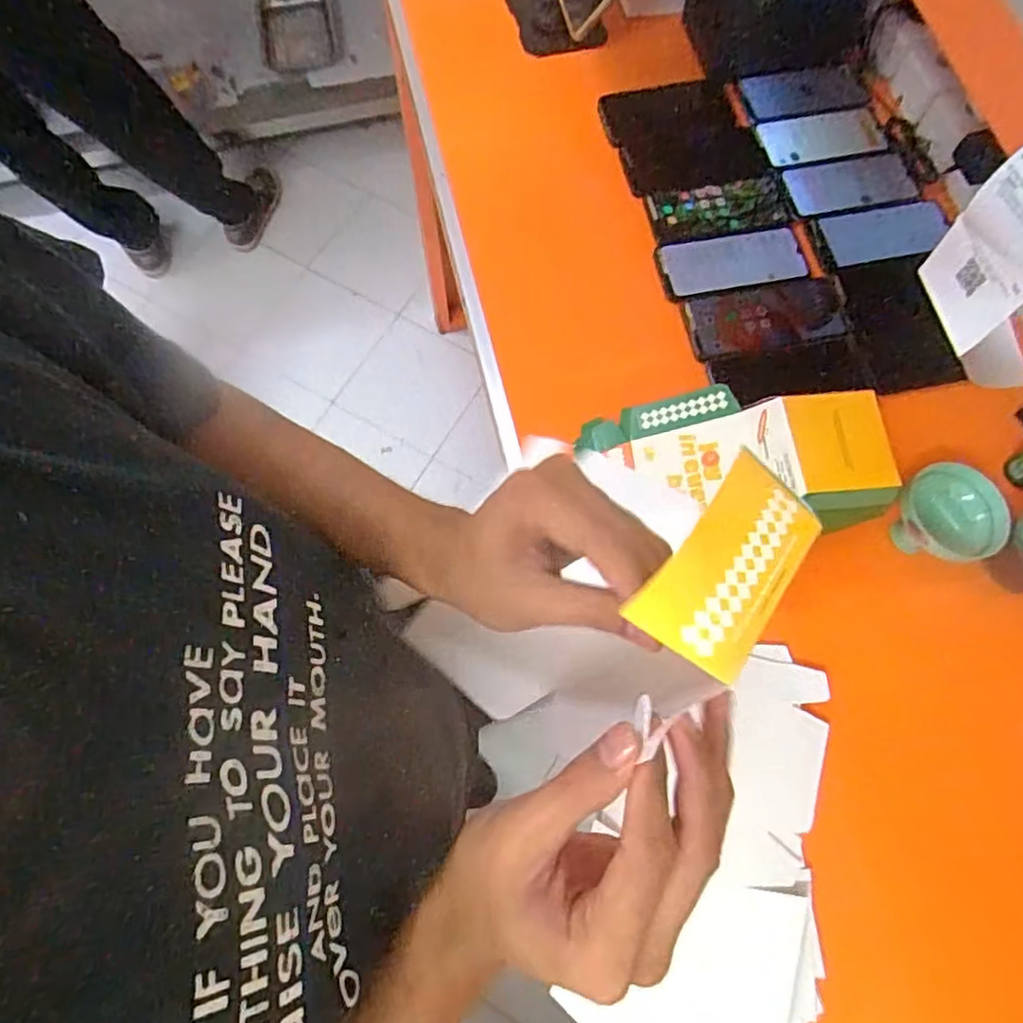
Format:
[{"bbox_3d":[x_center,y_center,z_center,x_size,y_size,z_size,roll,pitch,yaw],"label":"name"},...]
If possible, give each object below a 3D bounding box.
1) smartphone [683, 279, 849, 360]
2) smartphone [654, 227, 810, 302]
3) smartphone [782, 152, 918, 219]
[{"bbox_3d":[0.282,-0.211,0.722,0.177,0.013,0.068,-10,86,-4],"label":"smartphone"},{"bbox_3d":[0.247,-0.280,0.737,0.163,0.014,0.077,-9,72,-4],"label":"smartphone"},{"bbox_3d":[0.395,-0.387,0.776,0.163,0.016,0.073,-13,78,-12],"label":"smartphone"}]

